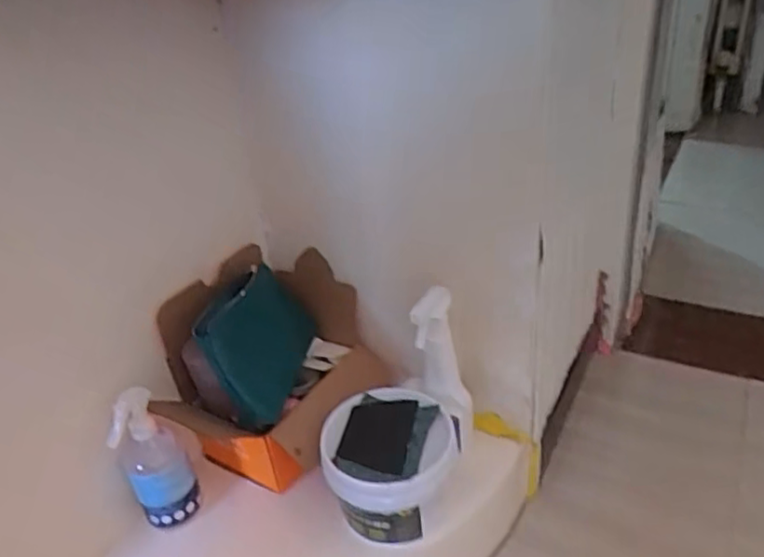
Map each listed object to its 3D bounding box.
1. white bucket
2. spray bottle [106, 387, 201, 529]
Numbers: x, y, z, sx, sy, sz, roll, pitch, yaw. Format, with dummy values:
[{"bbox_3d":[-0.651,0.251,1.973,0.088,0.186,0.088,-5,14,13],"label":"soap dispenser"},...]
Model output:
[{"bbox_3d":[0.010,0.231,0.780,0.152,0.121,0.154,-4,32,3],"label":"white bucket"},{"bbox_3d":[-0.283,0.224,0.782,0.073,0.202,0.077,-19,34,-19],"label":"spray bottle"}]

